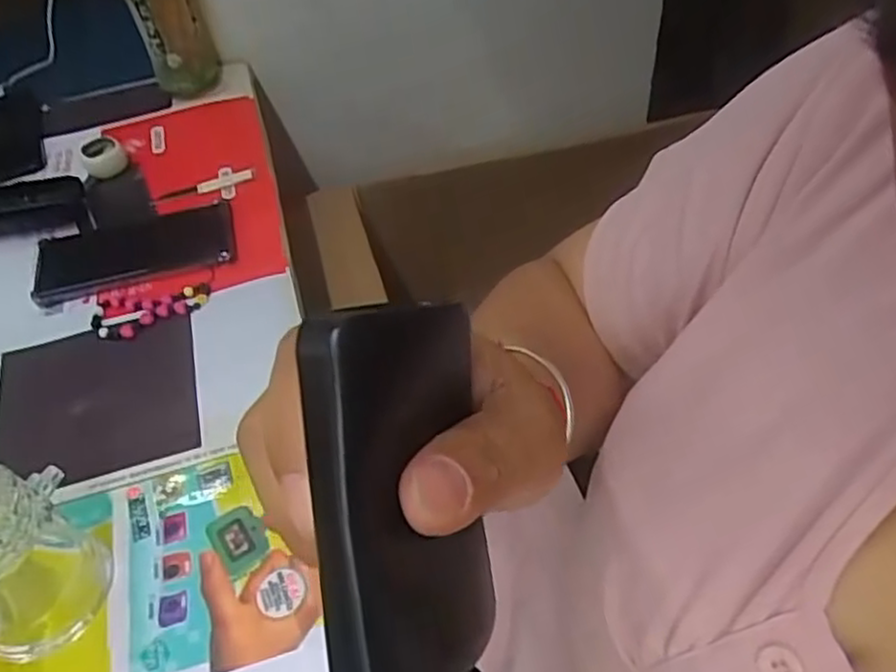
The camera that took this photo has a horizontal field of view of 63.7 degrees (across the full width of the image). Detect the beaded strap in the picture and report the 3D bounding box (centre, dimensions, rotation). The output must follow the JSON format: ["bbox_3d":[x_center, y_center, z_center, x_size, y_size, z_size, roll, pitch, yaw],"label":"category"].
[{"bbox_3d":[-0.239,-0.020,0.578,0.088,0.010,0.047,-7,50,-2],"label":"beaded strap"}]

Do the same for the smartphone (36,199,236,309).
[{"bbox_3d":[-0.267,-0.076,0.620,0.162,0.013,0.083,-14,51,-7],"label":"smartphone"}]

